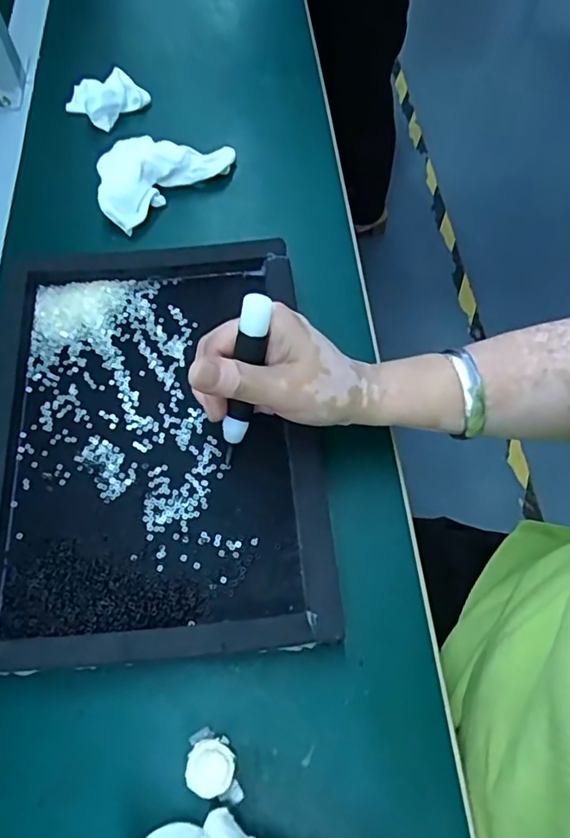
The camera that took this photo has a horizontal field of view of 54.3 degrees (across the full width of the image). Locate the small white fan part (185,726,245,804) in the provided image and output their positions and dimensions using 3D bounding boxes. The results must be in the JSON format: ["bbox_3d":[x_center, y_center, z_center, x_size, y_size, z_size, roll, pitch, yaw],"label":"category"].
[{"bbox_3d":[-0.038,0.183,0.292,0.025,0.018,0.036,-15,64,-8],"label":"small white fan part"}]

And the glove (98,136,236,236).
[{"bbox_3d":[-0.121,-0.228,0.504,0.128,0.035,0.089,-41,70,-19],"label":"glove"}]

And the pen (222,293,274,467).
[{"bbox_3d":[-0.025,-0.016,0.333,0.016,0.120,0.016,14,36,4],"label":"pen"}]

